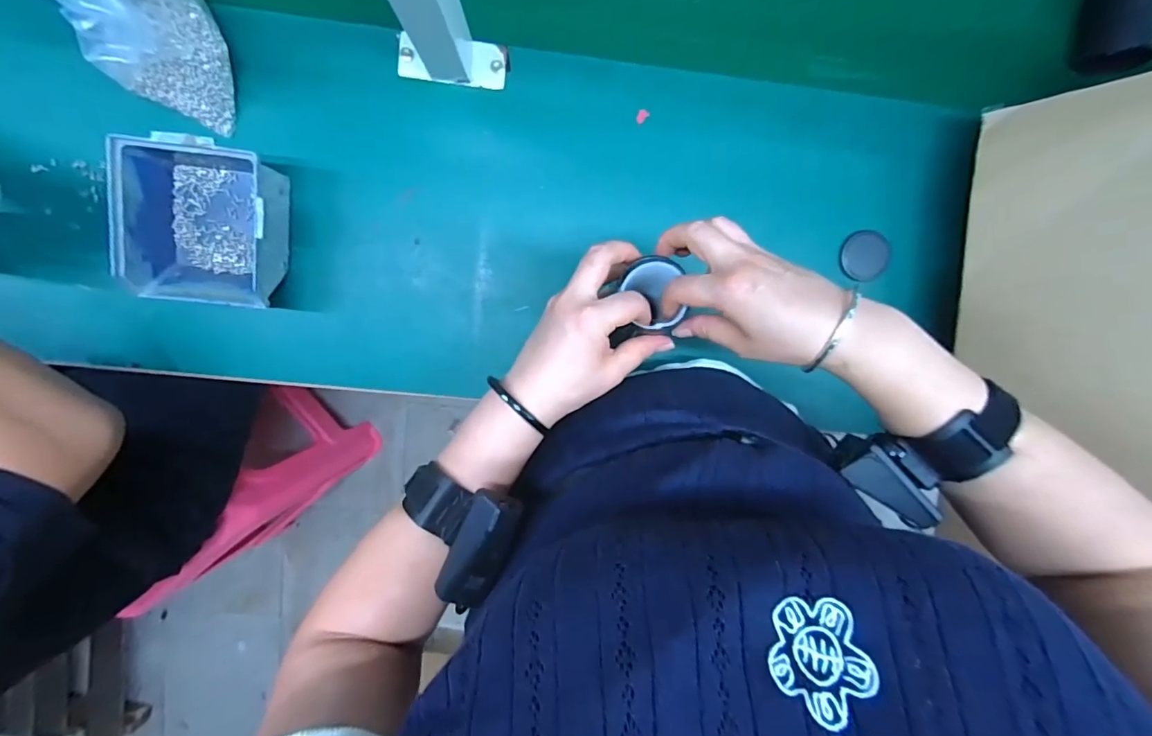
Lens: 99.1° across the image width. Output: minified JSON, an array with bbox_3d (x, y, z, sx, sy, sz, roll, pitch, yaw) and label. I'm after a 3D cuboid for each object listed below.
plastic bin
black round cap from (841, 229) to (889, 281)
[{"bbox_3d":[-0.334,-0.129,0.450,0.125,0.063,0.137,5,99,-4],"label":"plastic bin"},{"bbox_3d":[0.303,-0.117,0.511,0.048,0.009,0.050,0,99,-3],"label":"black round cap"}]

